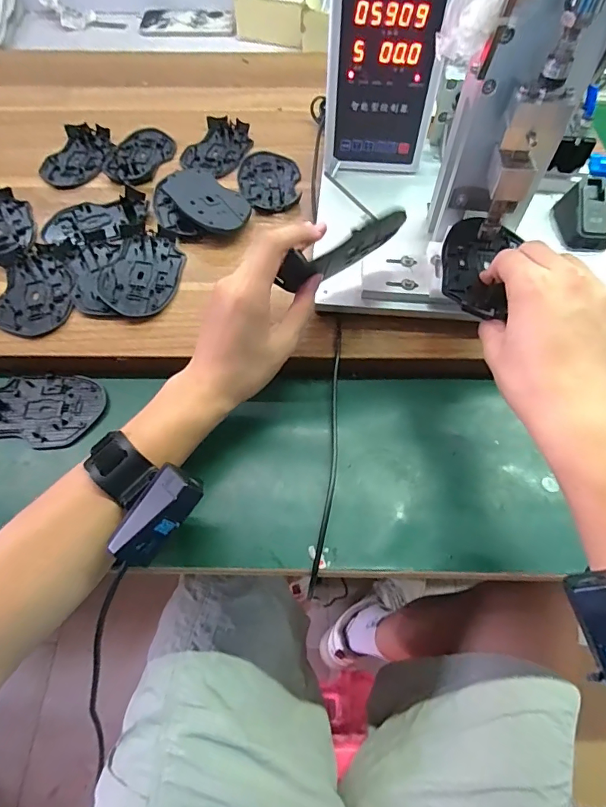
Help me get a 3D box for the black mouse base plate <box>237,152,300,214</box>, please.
[{"bbox_3d":[-0.040,-0.269,0.530,0.070,0.011,0.115,-6,61,-3],"label":"black mouse base plate"}]

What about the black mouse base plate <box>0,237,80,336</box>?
[{"bbox_3d":[-0.267,-0.118,0.446,0.071,0.007,0.114,-4,61,-2],"label":"black mouse base plate"}]

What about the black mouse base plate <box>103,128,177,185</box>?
[{"bbox_3d":[-0.204,-0.313,0.556,0.073,0.004,0.113,17,62,9],"label":"black mouse base plate"}]

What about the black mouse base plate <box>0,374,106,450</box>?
[{"bbox_3d":[-0.245,0.006,0.411,0.114,0.015,0.071,1,61,1],"label":"black mouse base plate"}]

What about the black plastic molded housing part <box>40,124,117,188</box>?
[{"bbox_3d":[-0.279,-0.312,0.553,0.069,0.009,0.118,7,61,4],"label":"black plastic molded housing part"}]

